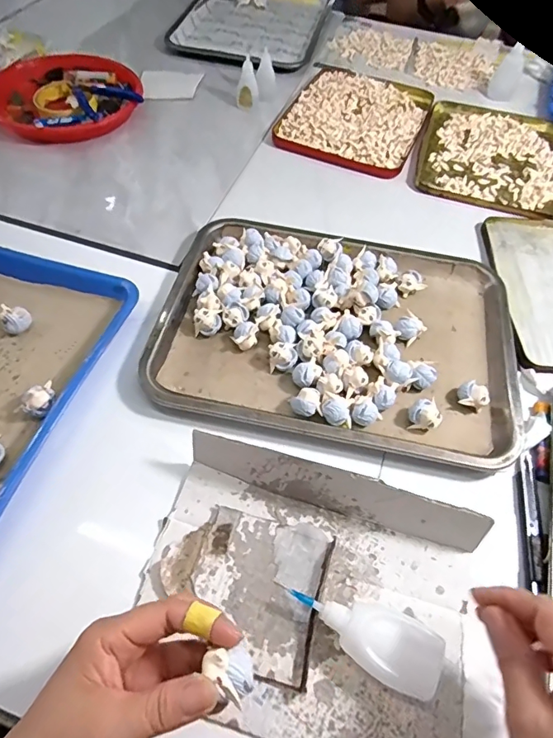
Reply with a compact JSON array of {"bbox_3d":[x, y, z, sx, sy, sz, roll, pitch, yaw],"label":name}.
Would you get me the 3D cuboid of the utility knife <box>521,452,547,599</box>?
[{"bbox_3d":[0.209,0.120,0.376,0.013,0.008,0.114,12,58,7],"label":"utility knife"}]

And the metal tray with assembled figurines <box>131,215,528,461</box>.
[{"bbox_3d":[0.061,-0.043,0.471,0.341,0.033,0.257,9,58,4],"label":"metal tray with assembled figurines"}]

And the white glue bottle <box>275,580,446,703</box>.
[{"bbox_3d":[0.057,0.178,0.317,0.105,0.030,0.040,25,60,14],"label":"white glue bottle"}]

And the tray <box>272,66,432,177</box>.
[{"bbox_3d":[0.122,-0.389,0.710,0.196,0.020,0.230,21,59,12],"label":"tray"}]

